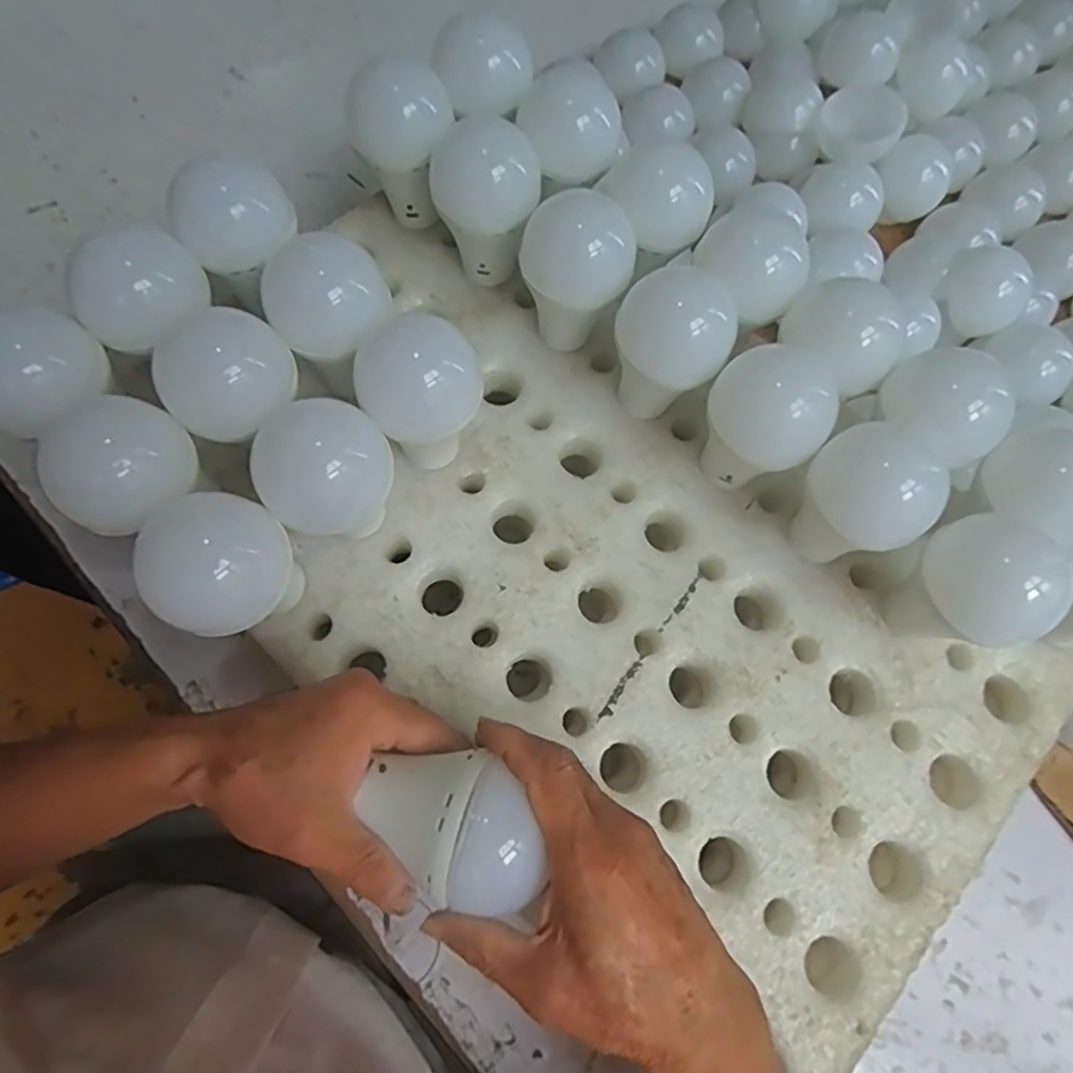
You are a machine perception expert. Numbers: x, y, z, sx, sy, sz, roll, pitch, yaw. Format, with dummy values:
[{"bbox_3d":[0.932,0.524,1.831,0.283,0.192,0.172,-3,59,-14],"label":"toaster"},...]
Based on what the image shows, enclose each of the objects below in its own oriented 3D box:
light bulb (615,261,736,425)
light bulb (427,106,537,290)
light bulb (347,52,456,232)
[{"bbox_3d":[0.073,-0.104,0.400,0.064,0.094,0.067,1,71,-4],"label":"light bulb"},{"bbox_3d":[-0.032,-0.210,0.425,0.063,0.092,0.069,0,71,-5],"label":"light bulb"},{"bbox_3d":[-0.084,-0.243,0.433,0.062,0.093,0.059,-5,71,-6],"label":"light bulb"}]

